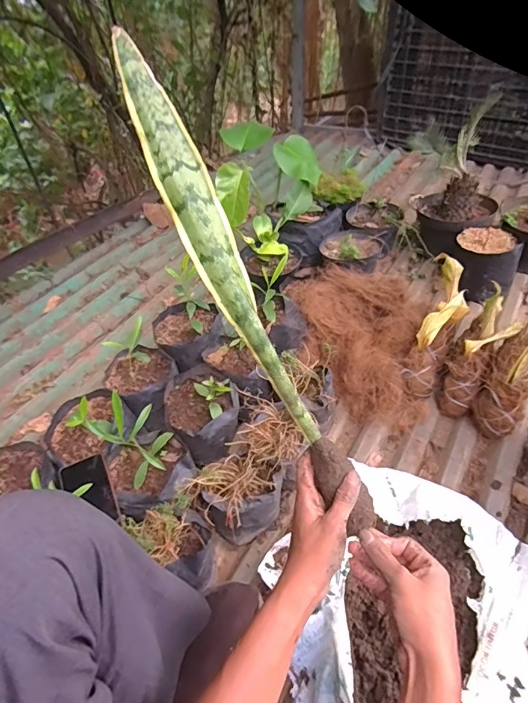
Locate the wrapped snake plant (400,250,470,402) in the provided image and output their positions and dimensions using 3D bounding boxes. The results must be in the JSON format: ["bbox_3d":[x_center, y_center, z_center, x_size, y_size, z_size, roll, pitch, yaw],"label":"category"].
[{"bbox_3d":[0.379,-0.056,0.925,0.092,0.086,0.319,19,83,24],"label":"wrapped snake plant"}]

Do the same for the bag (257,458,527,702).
[{"bbox_3d":[0.216,0.382,0.642,0.430,0.064,0.379,-35,51,-25],"label":"bag"}]

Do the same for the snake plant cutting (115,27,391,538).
[{"bbox_3d":[-0.007,-0.036,0.430,0.047,0.519,0.040,-31,11,-22],"label":"snake plant cutting"}]

